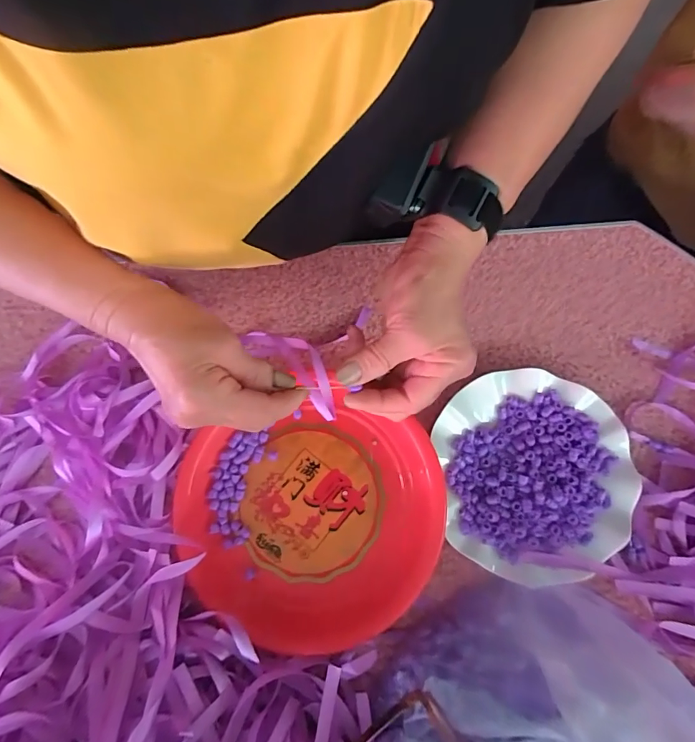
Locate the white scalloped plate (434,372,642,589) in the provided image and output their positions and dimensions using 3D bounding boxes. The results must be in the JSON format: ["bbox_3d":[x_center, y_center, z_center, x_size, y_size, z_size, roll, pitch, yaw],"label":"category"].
[{"bbox_3d":[0.169,0.090,0.389,0.167,0.021,0.178,-4,75,-2],"label":"white scalloped plate"}]

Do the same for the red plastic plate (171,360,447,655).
[{"bbox_3d":[-0.033,0.121,0.384,0.221,0.033,0.209,0,75,-1],"label":"red plastic plate"}]

